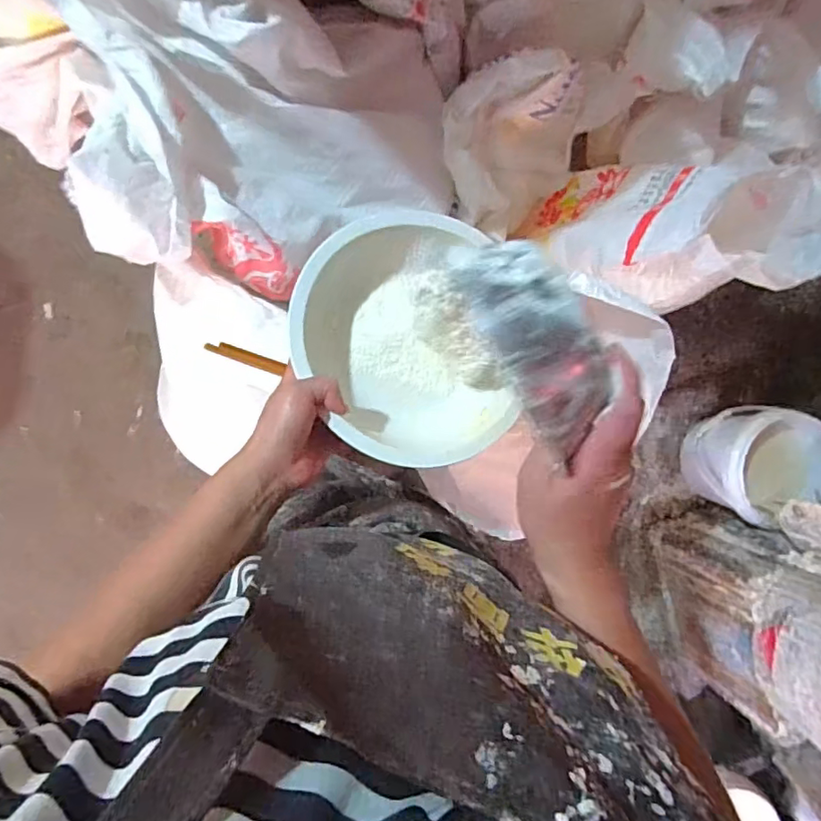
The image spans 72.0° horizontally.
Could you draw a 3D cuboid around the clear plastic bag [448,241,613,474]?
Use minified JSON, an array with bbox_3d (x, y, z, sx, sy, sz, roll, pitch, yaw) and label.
[{"bbox_3d":[0.071,-0.039,0.317,0.056,0.036,0.129,-30,96,-5],"label":"clear plastic bag"}]

